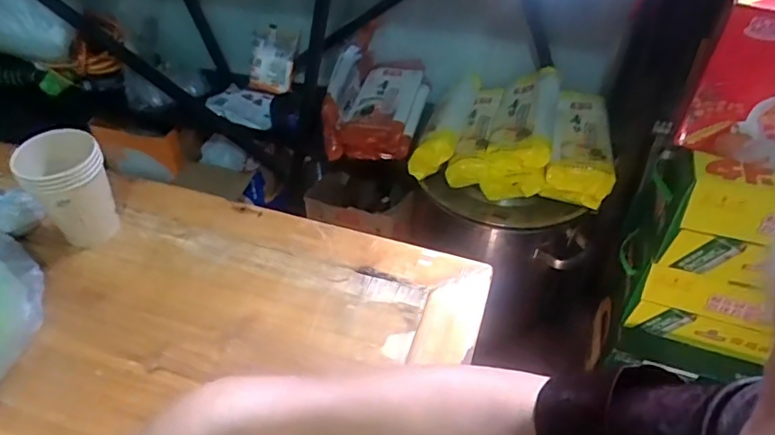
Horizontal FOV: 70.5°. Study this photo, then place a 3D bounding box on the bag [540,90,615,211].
[{"bbox_3d":[0.364,-0.137,1.027,0.115,0.077,0.262,13,45,14],"label":"bag"}]

